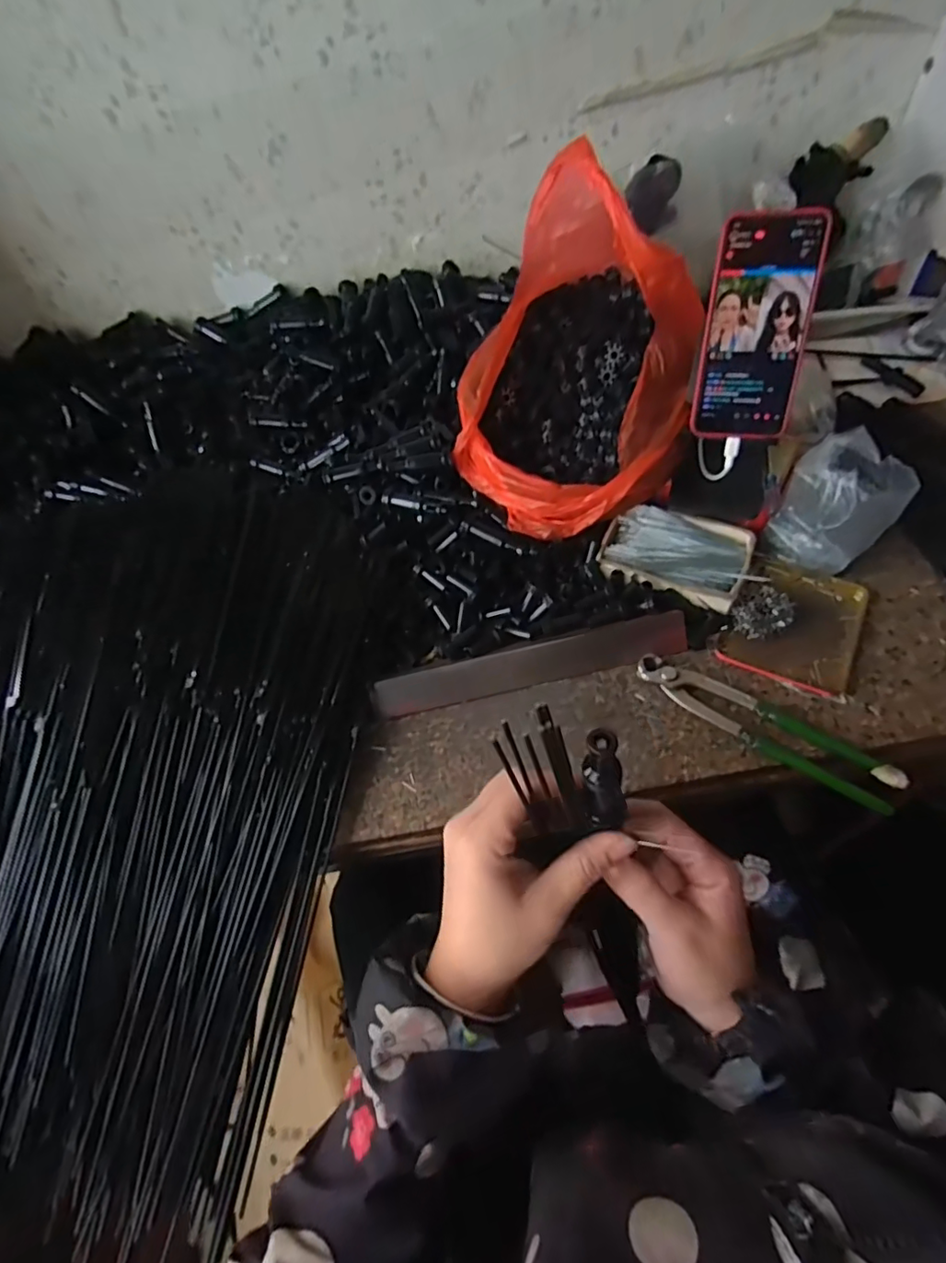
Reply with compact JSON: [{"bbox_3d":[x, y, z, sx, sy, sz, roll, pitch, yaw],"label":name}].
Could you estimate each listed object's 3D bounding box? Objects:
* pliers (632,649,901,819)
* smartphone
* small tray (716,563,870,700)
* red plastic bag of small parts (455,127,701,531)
[{"bbox_3d":[0.225,0.070,0.432,0.197,0.020,0.045,26,65,24],"label":"pliers"},{"bbox_3d":[0.230,-0.245,0.450,0.078,0.160,0.006,7,23,14],"label":"smartphone"},{"bbox_3d":[0.281,-0.008,0.485,0.100,0.023,0.121,24,65,16],"label":"small tray"},{"bbox_3d":[0.091,-0.250,0.506,0.213,0.207,0.257,11,60,17],"label":"red plastic bag of small parts"}]

